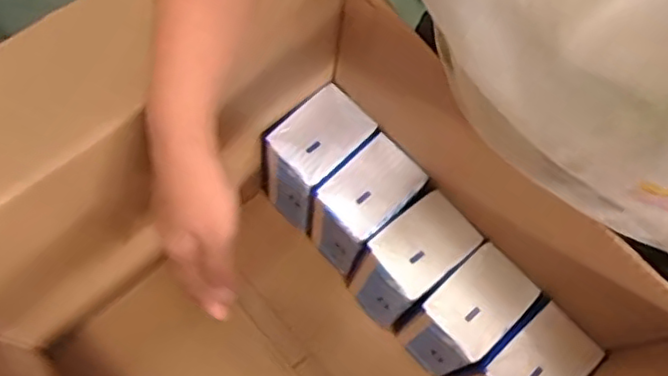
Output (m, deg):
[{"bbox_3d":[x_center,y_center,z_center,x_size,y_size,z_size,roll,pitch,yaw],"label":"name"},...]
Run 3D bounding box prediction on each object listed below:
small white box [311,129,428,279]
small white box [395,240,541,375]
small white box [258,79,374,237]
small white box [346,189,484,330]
[{"bbox_3d":[0.030,0.022,0.617,0.094,0.139,0.066,-42,75,-14],"label":"small white box"},{"bbox_3d":[0.119,0.116,0.577,0.098,0.116,0.063,-42,76,-14],"label":"small white box"},{"bbox_3d":[-0.019,-0.028,0.619,0.069,0.115,0.101,43,75,14],"label":"small white box"},{"bbox_3d":[0.072,0.073,0.601,0.103,0.136,0.064,-39,75,-13],"label":"small white box"}]

